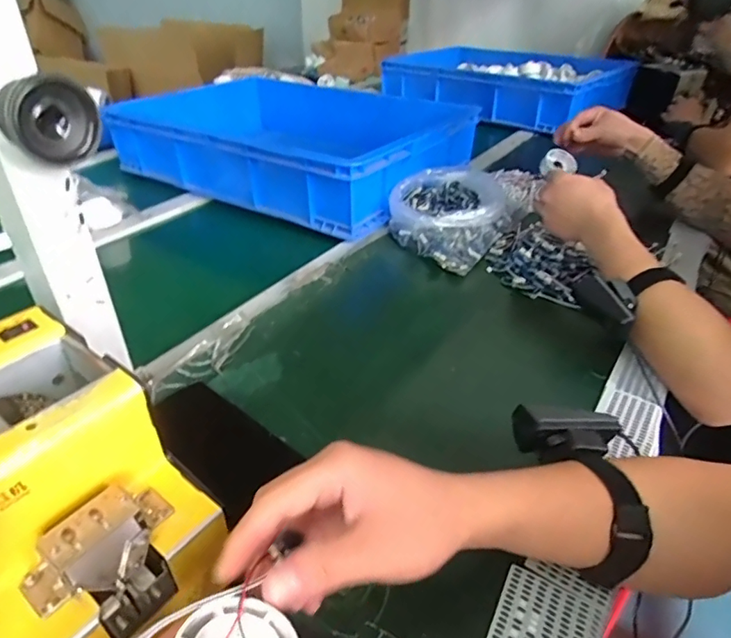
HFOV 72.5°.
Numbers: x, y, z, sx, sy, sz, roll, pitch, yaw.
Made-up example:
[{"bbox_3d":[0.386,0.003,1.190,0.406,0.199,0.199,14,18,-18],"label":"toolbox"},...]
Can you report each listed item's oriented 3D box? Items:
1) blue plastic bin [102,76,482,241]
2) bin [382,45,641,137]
[{"bbox_3d":[-0.150,-0.341,0.947,0.590,0.112,0.385,22,40,26],"label":"blue plastic bin"},{"bbox_3d":[0.404,-0.684,1.424,0.439,0.134,0.573,-28,44,-34],"label":"bin"}]

